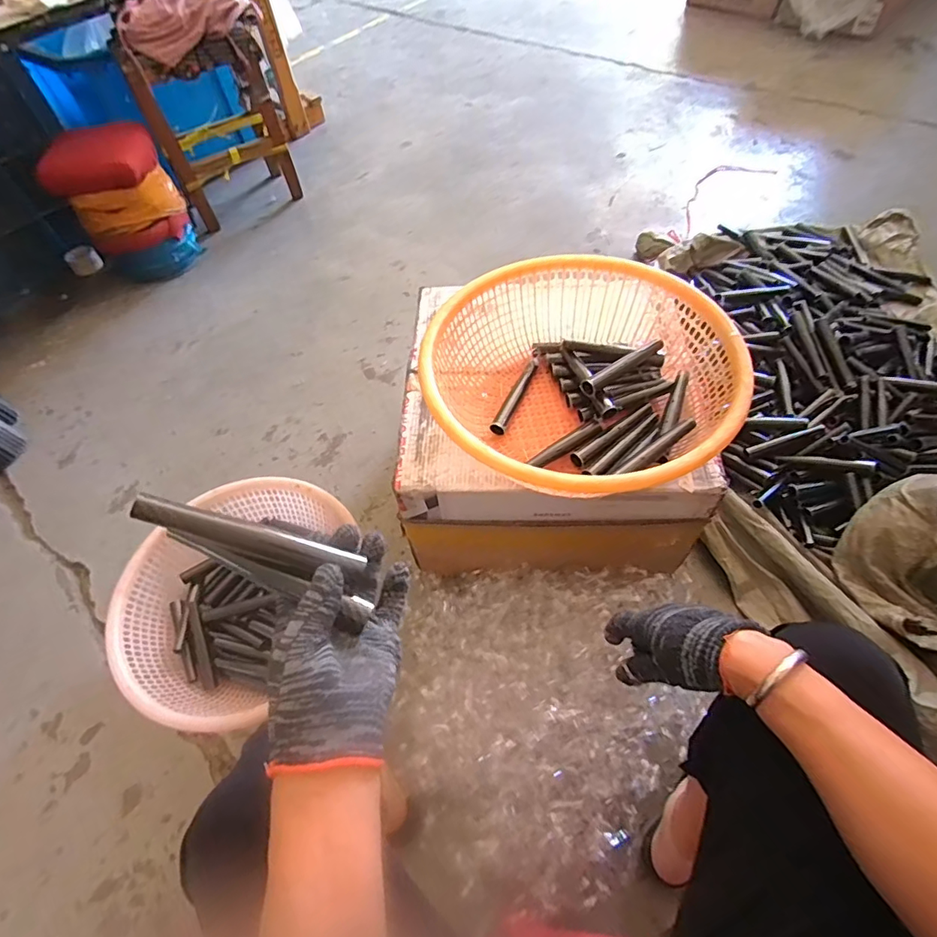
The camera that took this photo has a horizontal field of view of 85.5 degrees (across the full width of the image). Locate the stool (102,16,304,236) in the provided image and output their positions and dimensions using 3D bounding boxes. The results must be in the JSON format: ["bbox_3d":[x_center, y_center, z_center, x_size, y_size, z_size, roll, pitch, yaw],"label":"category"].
[{"bbox_3d":[-0.712,-0.971,1.447,0.338,0.446,0.217,-30,61,-14],"label":"stool"}]

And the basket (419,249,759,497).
[{"bbox_3d":[0.147,-0.119,0.703,0.398,0.128,0.385,5,58,7],"label":"basket"}]

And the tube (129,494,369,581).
[{"bbox_3d":[-0.144,0.049,0.337,0.140,0.018,0.022,22,56,-21],"label":"tube"}]

